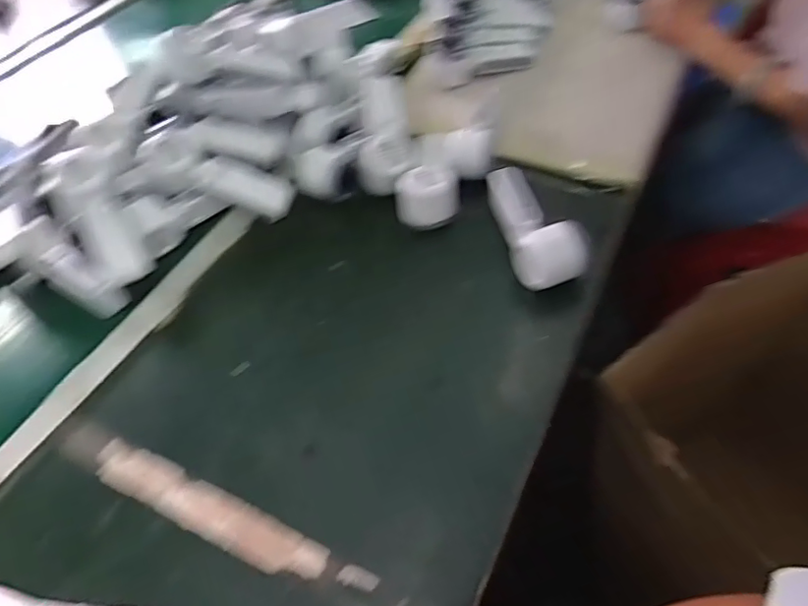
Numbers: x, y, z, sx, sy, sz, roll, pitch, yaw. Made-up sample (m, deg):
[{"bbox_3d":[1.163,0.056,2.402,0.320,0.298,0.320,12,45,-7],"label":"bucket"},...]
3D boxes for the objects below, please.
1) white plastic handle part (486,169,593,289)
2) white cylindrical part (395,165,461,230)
[{"bbox_3d":[0.143,-0.088,0.596,0.070,0.054,0.162,-9,52,-1],"label":"white plastic handle part"},{"bbox_3d":[0.027,-0.125,0.642,0.069,0.053,0.061,-9,52,-2],"label":"white cylindrical part"}]

